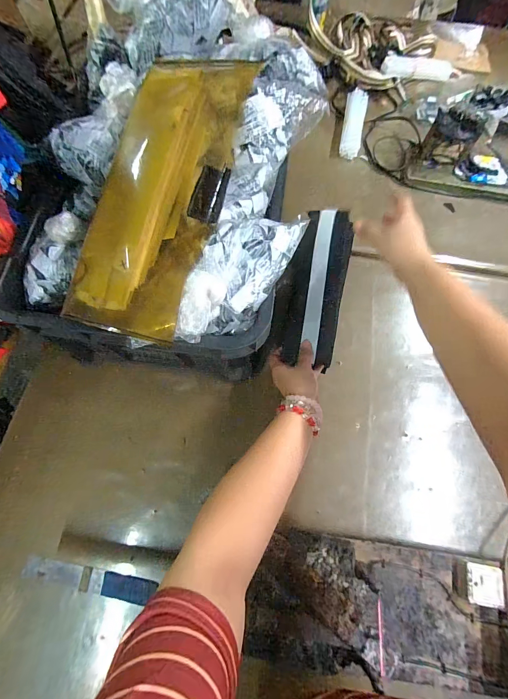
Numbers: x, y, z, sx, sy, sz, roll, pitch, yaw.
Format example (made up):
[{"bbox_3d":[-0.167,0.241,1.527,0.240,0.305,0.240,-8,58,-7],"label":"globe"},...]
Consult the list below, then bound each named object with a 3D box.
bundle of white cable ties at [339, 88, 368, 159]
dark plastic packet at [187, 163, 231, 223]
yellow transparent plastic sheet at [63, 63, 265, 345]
[{"bbox_3d":[0.235,-0.529,0.726,0.052,0.038,0.188,11,73,3],"label":"bundle of white cable ties"},{"bbox_3d":[-0.049,-0.174,0.345,0.031,0.021,0.067,14,73,4],"label":"dark plastic packet"},{"bbox_3d":[-0.103,-0.201,0.377,0.144,0.078,0.377,18,90,0],"label":"yellow transparent plastic sheet"}]

